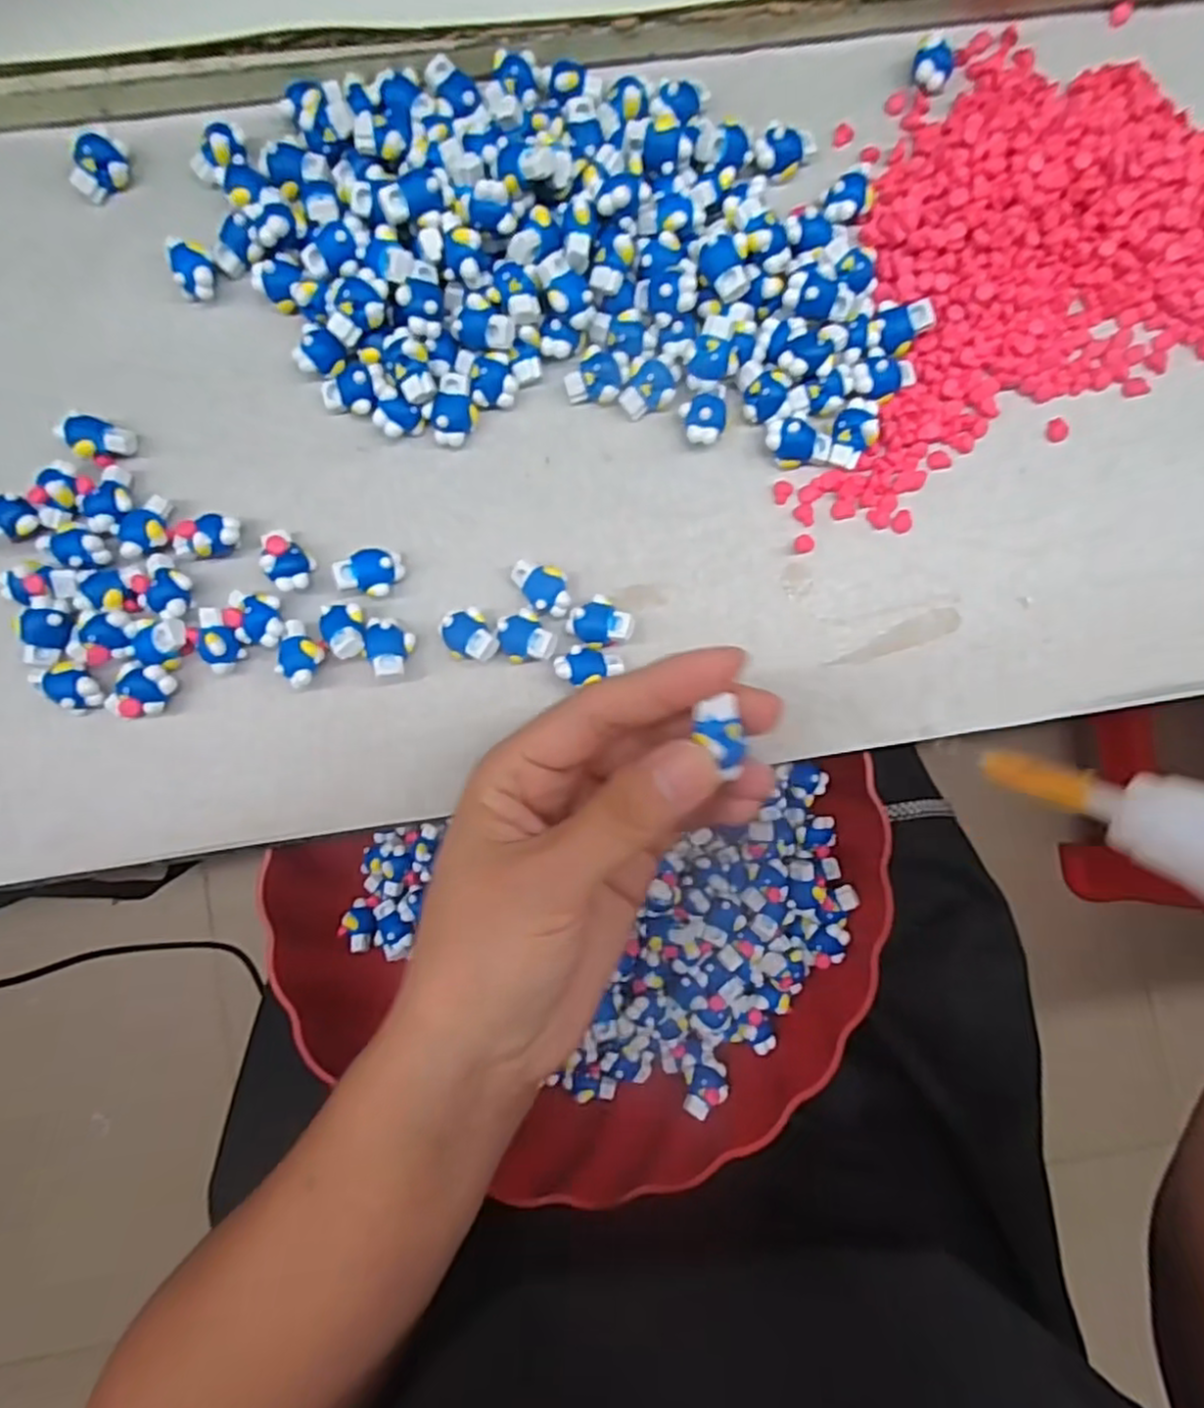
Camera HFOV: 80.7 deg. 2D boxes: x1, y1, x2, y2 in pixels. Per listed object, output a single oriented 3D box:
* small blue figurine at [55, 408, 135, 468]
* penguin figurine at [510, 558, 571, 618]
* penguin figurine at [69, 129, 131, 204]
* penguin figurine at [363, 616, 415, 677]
[{"bbox_3d":[-0.166,-0.087,0.234,0.017,0.015,0.014,29,88,1],"label":"small blue figurine"},{"bbox_3d":[-0.019,-0.039,0.233,0.021,0.013,0.014,45,88,1],"label":"penguin figurine"},{"bbox_3d":[-0.169,-0.182,0.239,0.022,0.012,0.012,-42,89,-2],"label":"penguin figurine"},{"bbox_3d":[-0.069,-0.018,0.230,0.014,0.011,0.019,4,88,0],"label":"penguin figurine"}]

